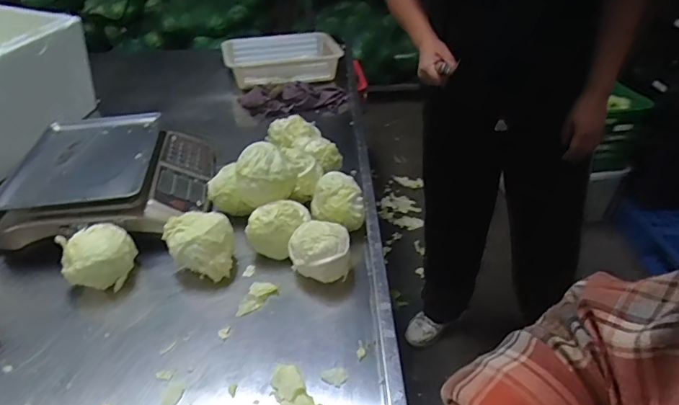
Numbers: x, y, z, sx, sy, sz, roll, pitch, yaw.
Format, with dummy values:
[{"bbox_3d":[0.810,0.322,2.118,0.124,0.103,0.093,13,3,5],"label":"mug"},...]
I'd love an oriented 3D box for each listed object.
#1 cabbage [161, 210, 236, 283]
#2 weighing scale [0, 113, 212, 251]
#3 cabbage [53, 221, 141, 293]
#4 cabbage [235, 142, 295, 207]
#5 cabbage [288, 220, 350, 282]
[{"bbox_3d":[-0.224,0.074,0.788,0.104,0.097,0.102,-15,37,-19],"label":"cabbage"},{"bbox_3d":[-0.436,-0.051,0.952,0.341,0.104,0.344,-6,35,-7],"label":"weighing scale"},{"bbox_3d":[-0.384,0.092,0.775,0.108,0.087,0.085,-22,40,-27],"label":"cabbage"},{"bbox_3d":[-0.127,-0.050,0.834,0.101,0.080,0.081,-9,36,-11],"label":"cabbage"},{"bbox_3d":[-0.031,0.086,0.766,0.096,0.093,0.077,-3,35,-3],"label":"cabbage"}]

